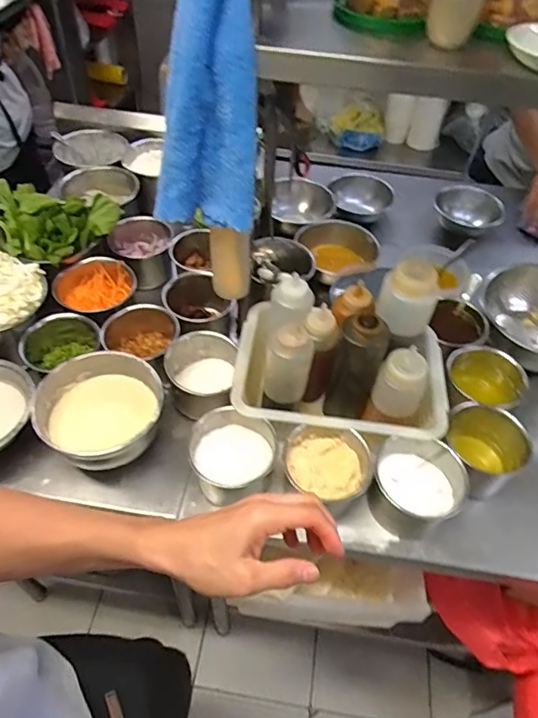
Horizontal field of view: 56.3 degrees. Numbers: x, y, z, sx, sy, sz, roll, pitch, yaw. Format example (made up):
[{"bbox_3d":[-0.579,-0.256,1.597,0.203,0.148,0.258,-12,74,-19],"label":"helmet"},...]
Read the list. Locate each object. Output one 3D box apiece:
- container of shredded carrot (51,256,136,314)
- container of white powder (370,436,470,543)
[{"bbox_3d":[-0.304,-0.106,0.901,0.132,0.088,0.131,-23,56,-22],"label":"container of shredded carrot"},{"bbox_3d":[0.204,0.179,0.698,0.114,0.089,0.104,2,50,-2],"label":"container of white powder"}]

